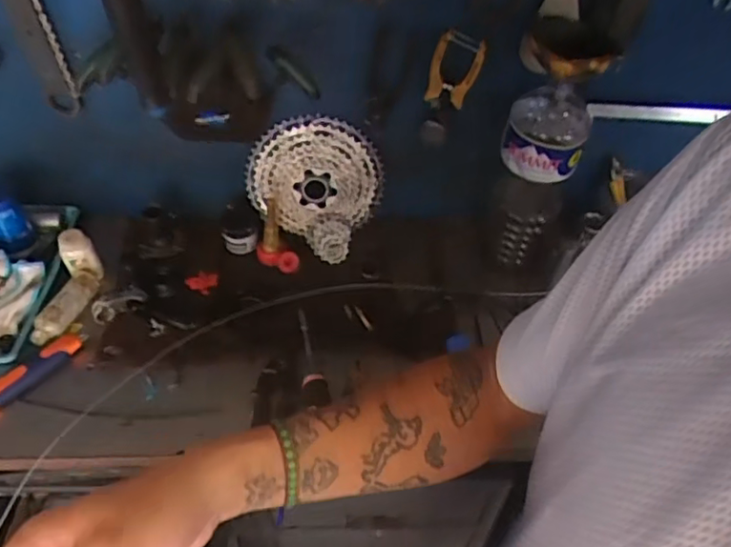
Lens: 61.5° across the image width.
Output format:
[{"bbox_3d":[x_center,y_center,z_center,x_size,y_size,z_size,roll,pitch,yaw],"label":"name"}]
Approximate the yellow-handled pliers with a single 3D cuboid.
[{"bbox_3d":[0.114,-0.256,0.780,0.064,0.108,0.020,12,47,8],"label":"yellow-handled pliers"}]

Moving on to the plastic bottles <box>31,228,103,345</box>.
[{"bbox_3d":[-0.403,0.016,0.820,0.056,0.078,0.145,9,47,5],"label":"plastic bottles"}]

